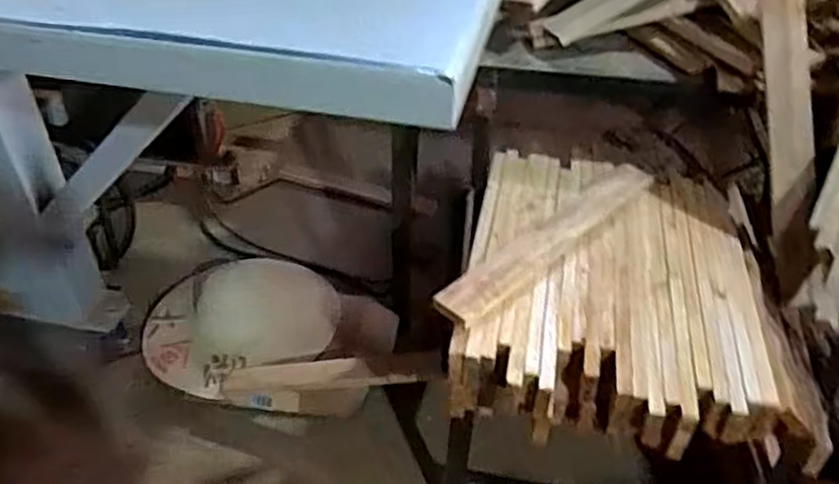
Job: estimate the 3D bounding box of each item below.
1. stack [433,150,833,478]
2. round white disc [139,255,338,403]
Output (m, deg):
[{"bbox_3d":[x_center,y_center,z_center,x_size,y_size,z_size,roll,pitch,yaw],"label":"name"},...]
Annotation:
[{"bbox_3d":[0.310,0.066,1.042,0.485,0.106,0.516,11,41,12],"label":"stack"},{"bbox_3d":[-0.393,0.156,1.547,0.412,0.053,0.365,-24,48,-15],"label":"round white disc"}]

